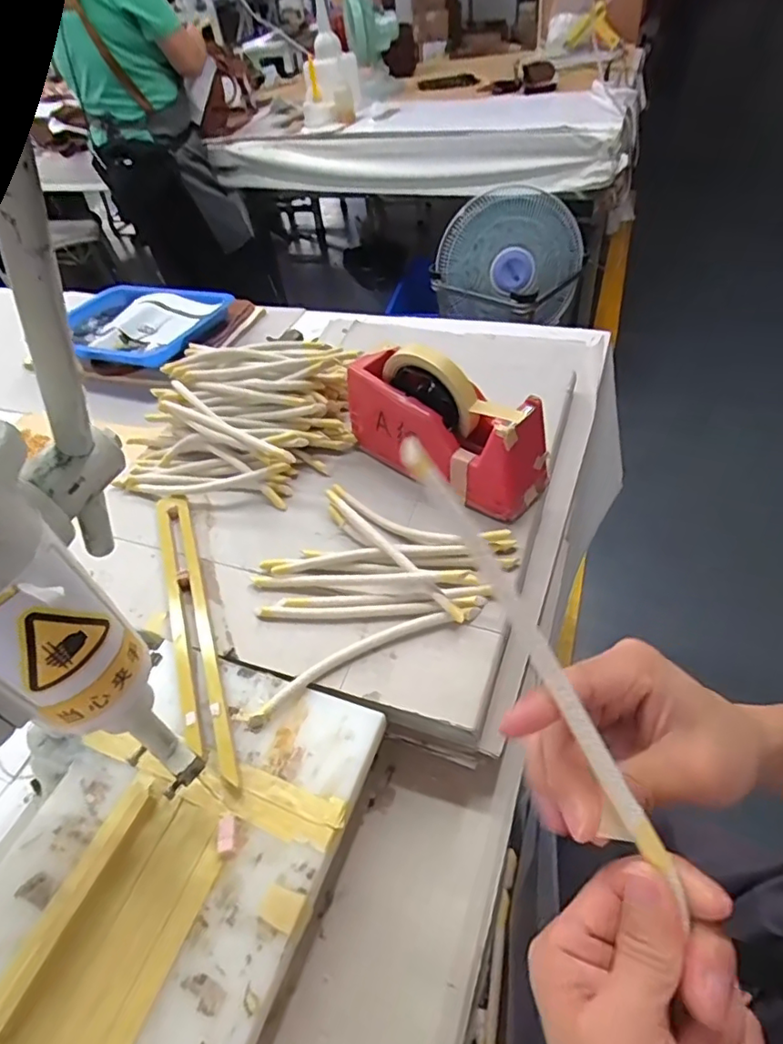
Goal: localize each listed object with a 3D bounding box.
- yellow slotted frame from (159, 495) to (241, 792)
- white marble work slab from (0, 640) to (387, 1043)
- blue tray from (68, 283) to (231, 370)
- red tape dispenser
[{"bbox_3d":[-0.172,0.077,0.478,0.031,0.010,0.306,-19,47,-10],"label":"yellow slotted frame"},{"bbox_3d":[-0.151,0.224,0.346,0.199,0.013,0.297,14,49,18],"label":"white marble work slab"},{"bbox_3d":[-0.410,-0.315,0.905,0.263,0.036,0.212,8,49,15],"label":"blue tray"},{"bbox_3d":[0.048,-0.100,0.529,0.202,0.116,0.073,28,56,30],"label":"red tape dispenser"}]

